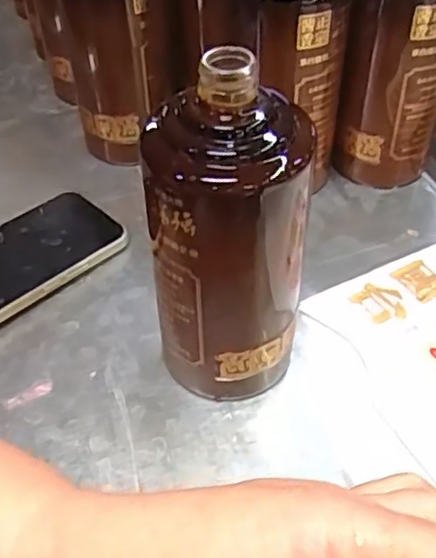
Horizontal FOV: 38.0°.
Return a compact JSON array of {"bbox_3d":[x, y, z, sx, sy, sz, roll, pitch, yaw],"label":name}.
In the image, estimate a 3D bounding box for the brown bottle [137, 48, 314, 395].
[{"bbox_3d":[0.005,-0.013,0.323,0.073,0.193,0.057,-2,47,-1],"label":"brown bottle"}]

